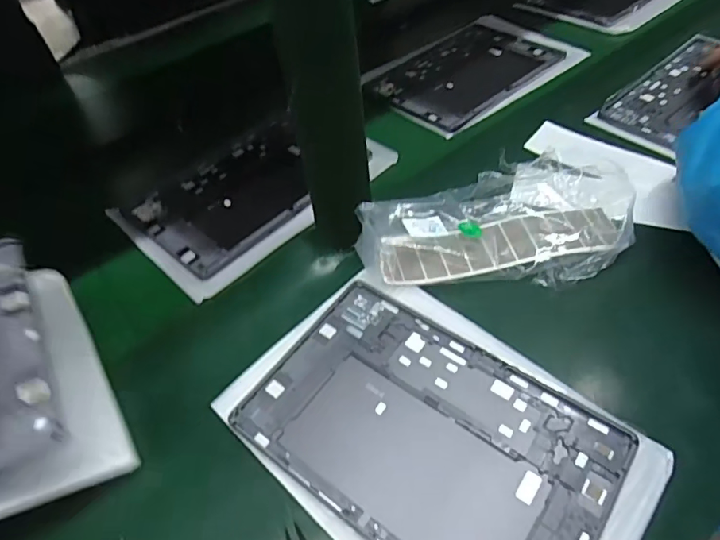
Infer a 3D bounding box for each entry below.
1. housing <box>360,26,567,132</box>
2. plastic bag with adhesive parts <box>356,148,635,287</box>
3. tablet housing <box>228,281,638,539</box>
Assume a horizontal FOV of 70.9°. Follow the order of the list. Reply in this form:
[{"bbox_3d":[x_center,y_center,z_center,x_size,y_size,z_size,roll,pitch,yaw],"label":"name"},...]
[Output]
[{"bbox_3d":[0.157,-0.292,0.736,0.274,0.010,0.178,-38,55,-25],"label":"housing"},{"bbox_3d":[0.128,-0.058,0.497,0.255,0.044,0.155,-6,48,1],"label":"plastic bag with adhesive parts"},{"bbox_3d":[0.049,0.120,0.378,0.255,0.013,0.169,27,57,27],"label":"tablet housing"}]

